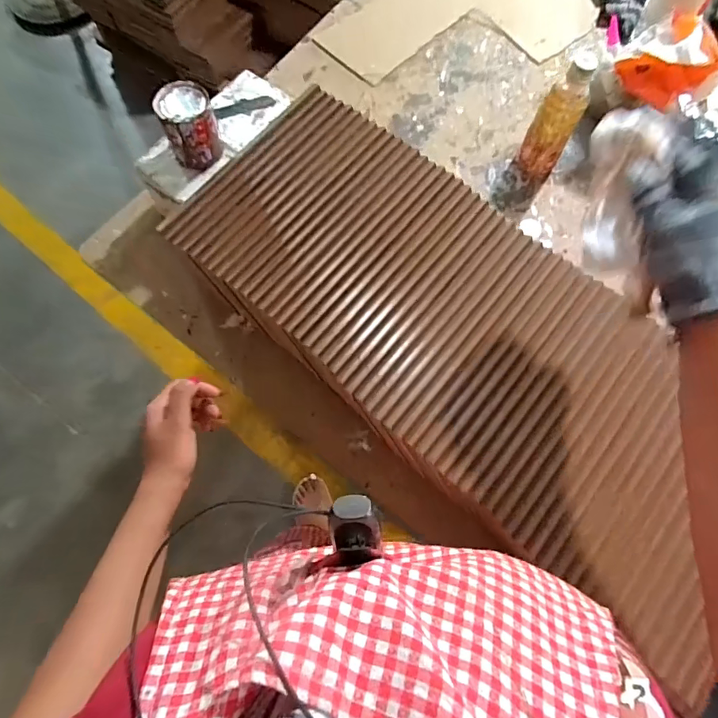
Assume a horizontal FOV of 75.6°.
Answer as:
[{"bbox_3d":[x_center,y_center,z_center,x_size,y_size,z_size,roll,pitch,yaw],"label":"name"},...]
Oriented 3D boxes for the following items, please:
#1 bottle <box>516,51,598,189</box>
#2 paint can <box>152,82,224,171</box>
[{"bbox_3d":[0.269,-0.327,0.639,0.053,0.160,0.052,22,72,9],"label":"bottle"},{"bbox_3d":[-0.207,-0.288,0.574,0.062,0.076,0.066,0,70,1],"label":"paint can"}]

